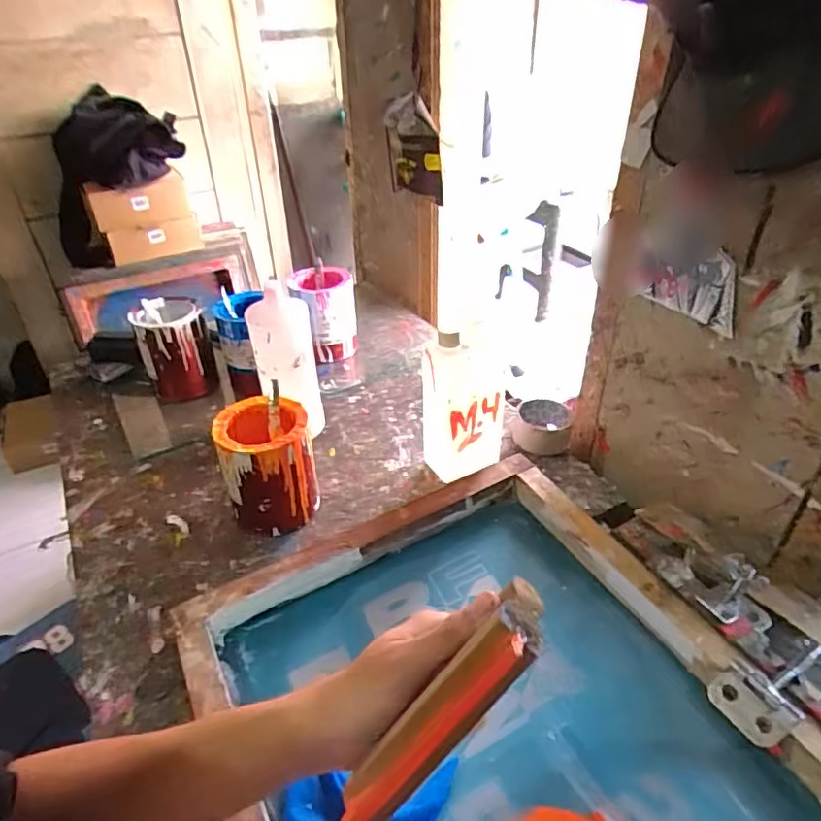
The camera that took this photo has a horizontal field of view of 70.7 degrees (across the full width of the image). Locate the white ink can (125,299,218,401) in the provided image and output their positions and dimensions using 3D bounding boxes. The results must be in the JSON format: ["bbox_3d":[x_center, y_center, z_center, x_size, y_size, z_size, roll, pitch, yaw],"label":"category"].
[{"bbox_3d":[-0.387,-0.094,0.963,0.108,0.149,0.123,-14,38,-16],"label":"white ink can"}]

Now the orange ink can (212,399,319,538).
[{"bbox_3d":[-0.177,0.068,0.724,0.106,0.140,0.111,-1,36,1],"label":"orange ink can"}]

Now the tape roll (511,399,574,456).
[{"bbox_3d":[0.194,0.023,0.851,0.081,0.048,0.081,-1,36,1],"label":"tape roll"}]

